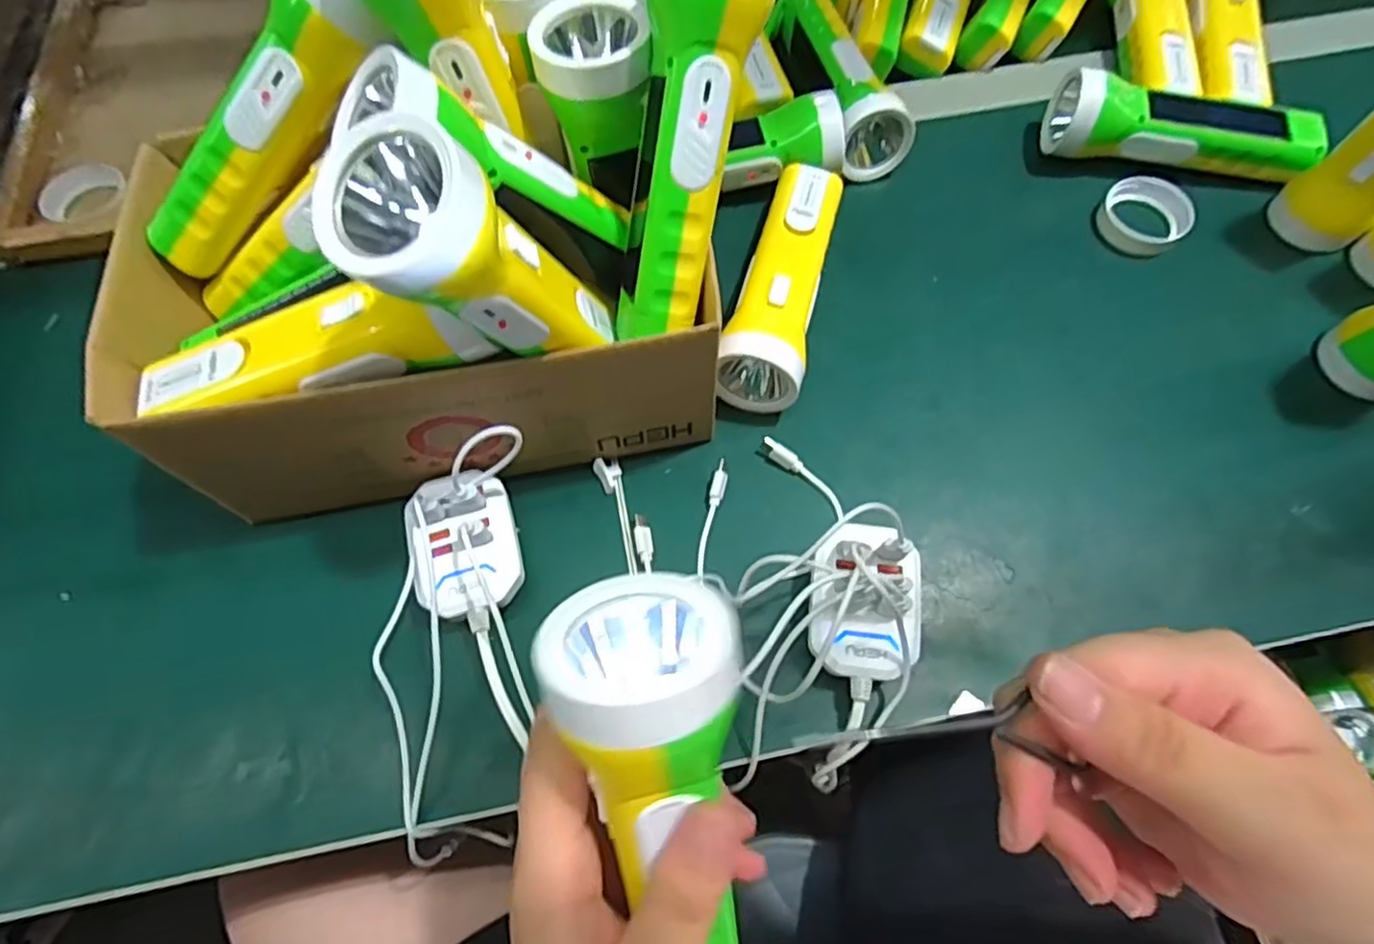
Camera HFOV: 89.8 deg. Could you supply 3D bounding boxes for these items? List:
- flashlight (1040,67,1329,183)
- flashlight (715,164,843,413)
[{"bbox_3d":[0.328,-0.228,0.454,0.163,0.047,0.057,12,67,7],"label":"flashlight"},{"bbox_3d":[0.058,-0.116,0.417,0.048,0.044,0.170,12,67,7],"label":"flashlight"}]

